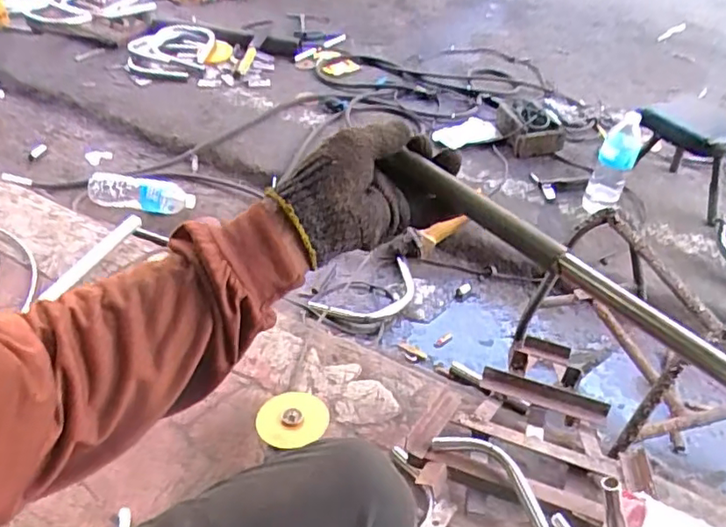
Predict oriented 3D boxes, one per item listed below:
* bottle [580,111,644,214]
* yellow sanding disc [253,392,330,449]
[{"bbox_3d":[0.596,-0.237,1.399,0.084,0.236,0.063,23,45,19],"label":"bottle"},{"bbox_3d":[-0.097,0.216,0.819,0.090,0.022,0.084,22,56,6],"label":"yellow sanding disc"}]

